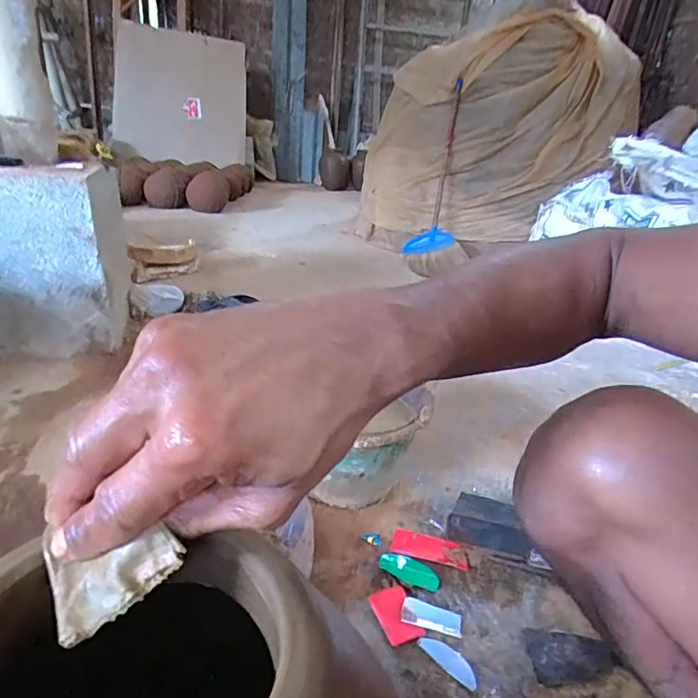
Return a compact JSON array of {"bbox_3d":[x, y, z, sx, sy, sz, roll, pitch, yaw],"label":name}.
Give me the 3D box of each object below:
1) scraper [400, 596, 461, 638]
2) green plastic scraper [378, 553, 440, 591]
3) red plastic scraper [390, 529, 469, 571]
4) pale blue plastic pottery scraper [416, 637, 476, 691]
[{"bbox_3d":[0.105,0.337,0.675,0.076,0.006,0.039,16,27,4],"label":"scraper"},{"bbox_3d":[0.084,0.307,0.745,0.083,0.009,0.038,15,25,16],"label":"green plastic scraper"},{"bbox_3d":[0.119,0.293,0.787,0.110,0.013,0.046,12,25,10],"label":"red plastic scraper"},{"bbox_3d":[0.118,0.364,0.629,0.076,0.004,0.025,28,50,31],"label":"pale blue plastic pottery scraper"}]

